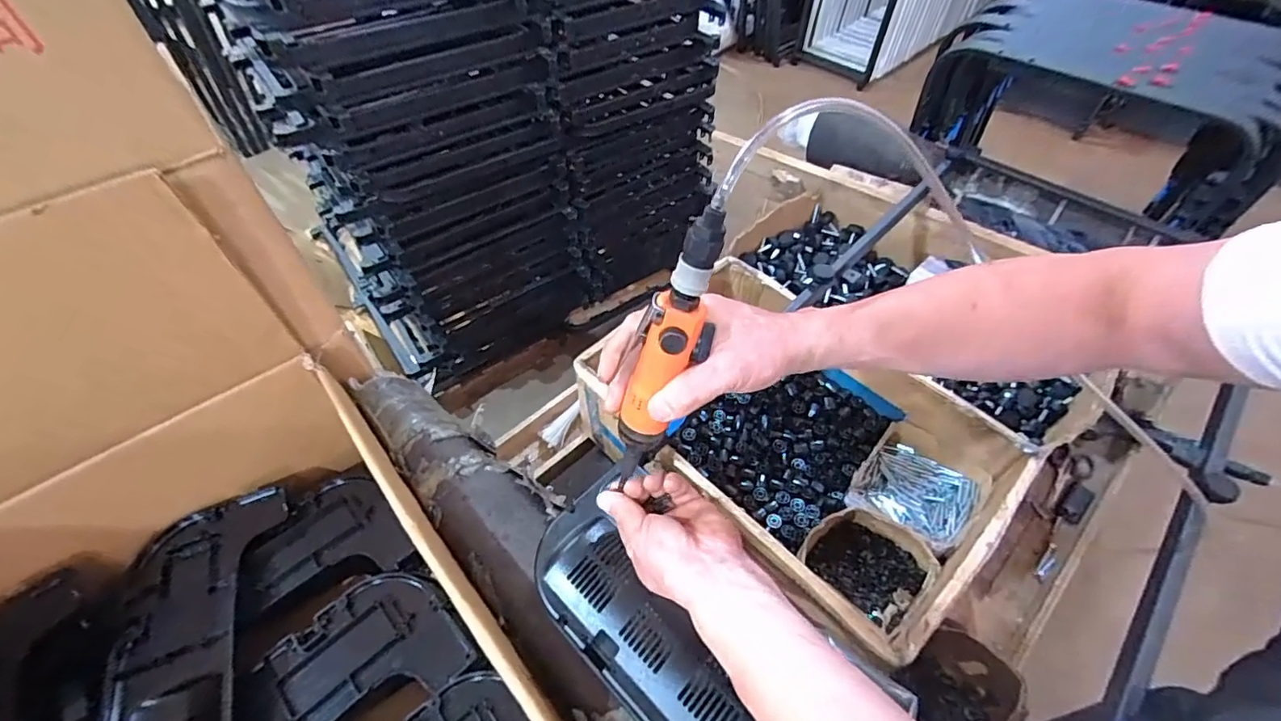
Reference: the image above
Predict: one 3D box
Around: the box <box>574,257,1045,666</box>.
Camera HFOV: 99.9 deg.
[{"bbox_3d":[0.207,0.107,0.764,0.349,0.165,0.500,-37,60,-24],"label":"box"}]

